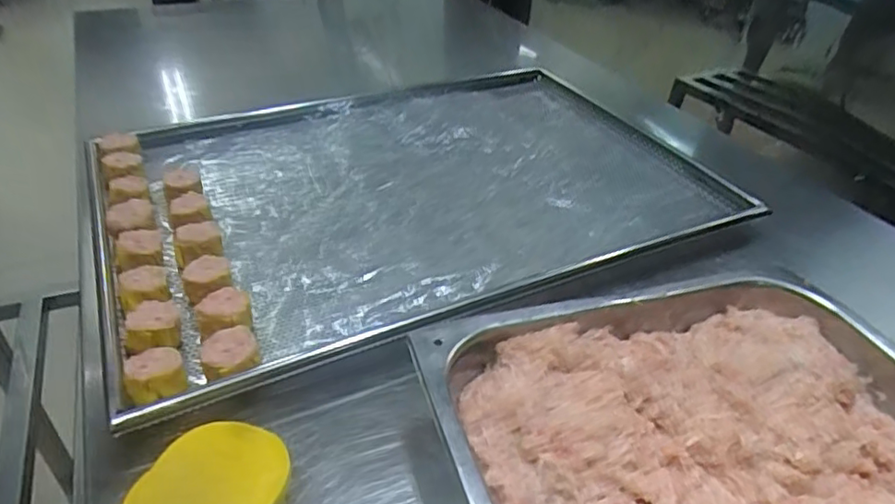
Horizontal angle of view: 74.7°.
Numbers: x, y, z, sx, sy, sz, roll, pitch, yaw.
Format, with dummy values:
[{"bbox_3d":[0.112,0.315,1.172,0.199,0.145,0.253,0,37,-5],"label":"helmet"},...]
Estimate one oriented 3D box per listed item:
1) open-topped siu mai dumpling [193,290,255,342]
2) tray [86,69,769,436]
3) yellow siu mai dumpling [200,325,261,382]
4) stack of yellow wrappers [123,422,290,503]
[{"bbox_3d":[-0.172,0.054,0.455,0.039,0.029,0.048,-19,43,-28],"label":"open-topped siu mai dumpling"},{"bbox_3d":[-0.027,-0.080,0.642,0.636,0.032,0.431,-15,41,-24],"label":"tray"},{"bbox_3d":[-0.154,0.075,0.417,0.037,0.026,0.040,-12,40,-22],"label":"yellow siu mai dumpling"},{"bbox_3d":[-0.136,0.141,0.337,0.076,0.031,0.081,16,38,15],"label":"stack of yellow wrappers"}]

